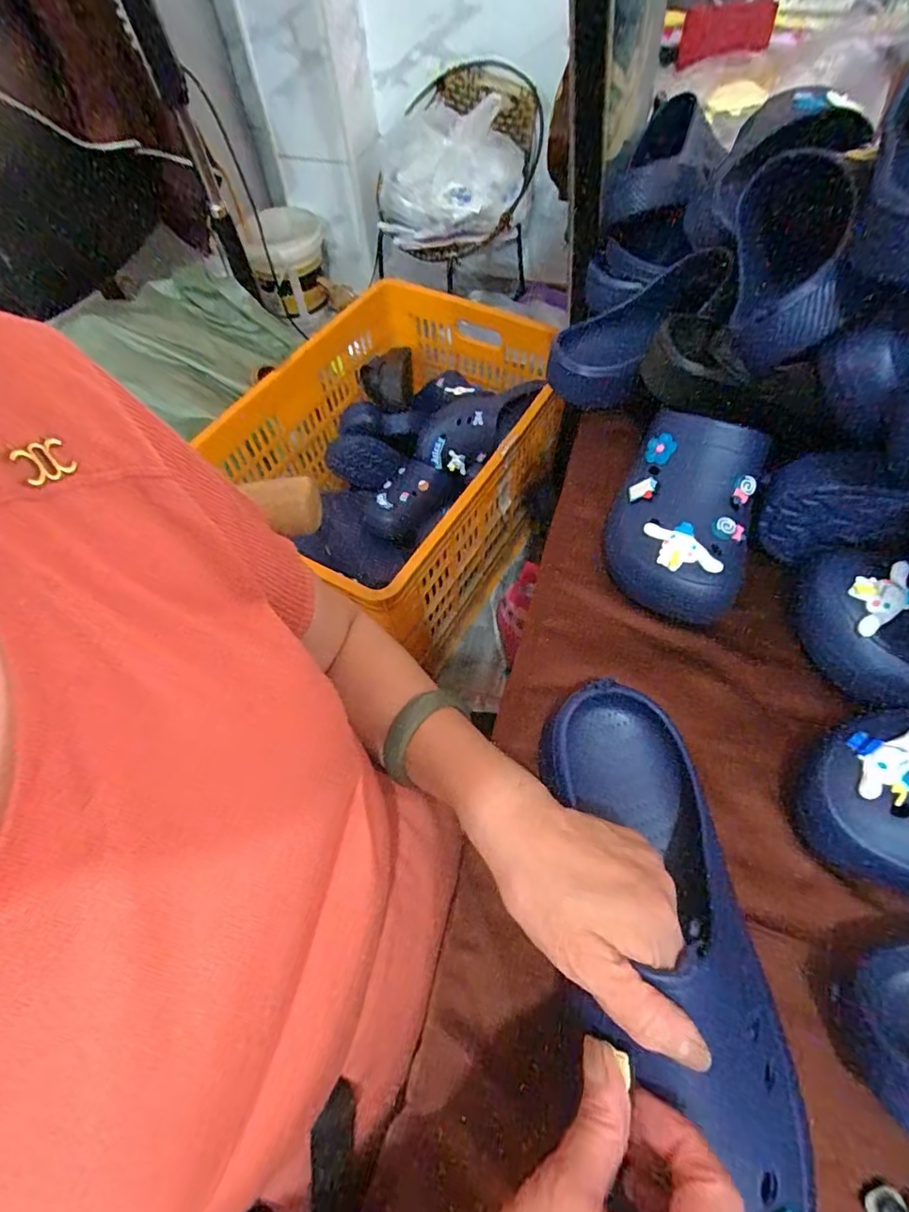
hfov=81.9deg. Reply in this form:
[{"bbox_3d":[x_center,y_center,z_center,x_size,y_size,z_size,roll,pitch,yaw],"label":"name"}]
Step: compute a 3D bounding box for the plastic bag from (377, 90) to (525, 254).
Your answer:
[{"bbox_3d":[-0.014,-1.156,1.419,0.378,0.211,0.373,-2,59,1],"label":"plastic bag"}]

